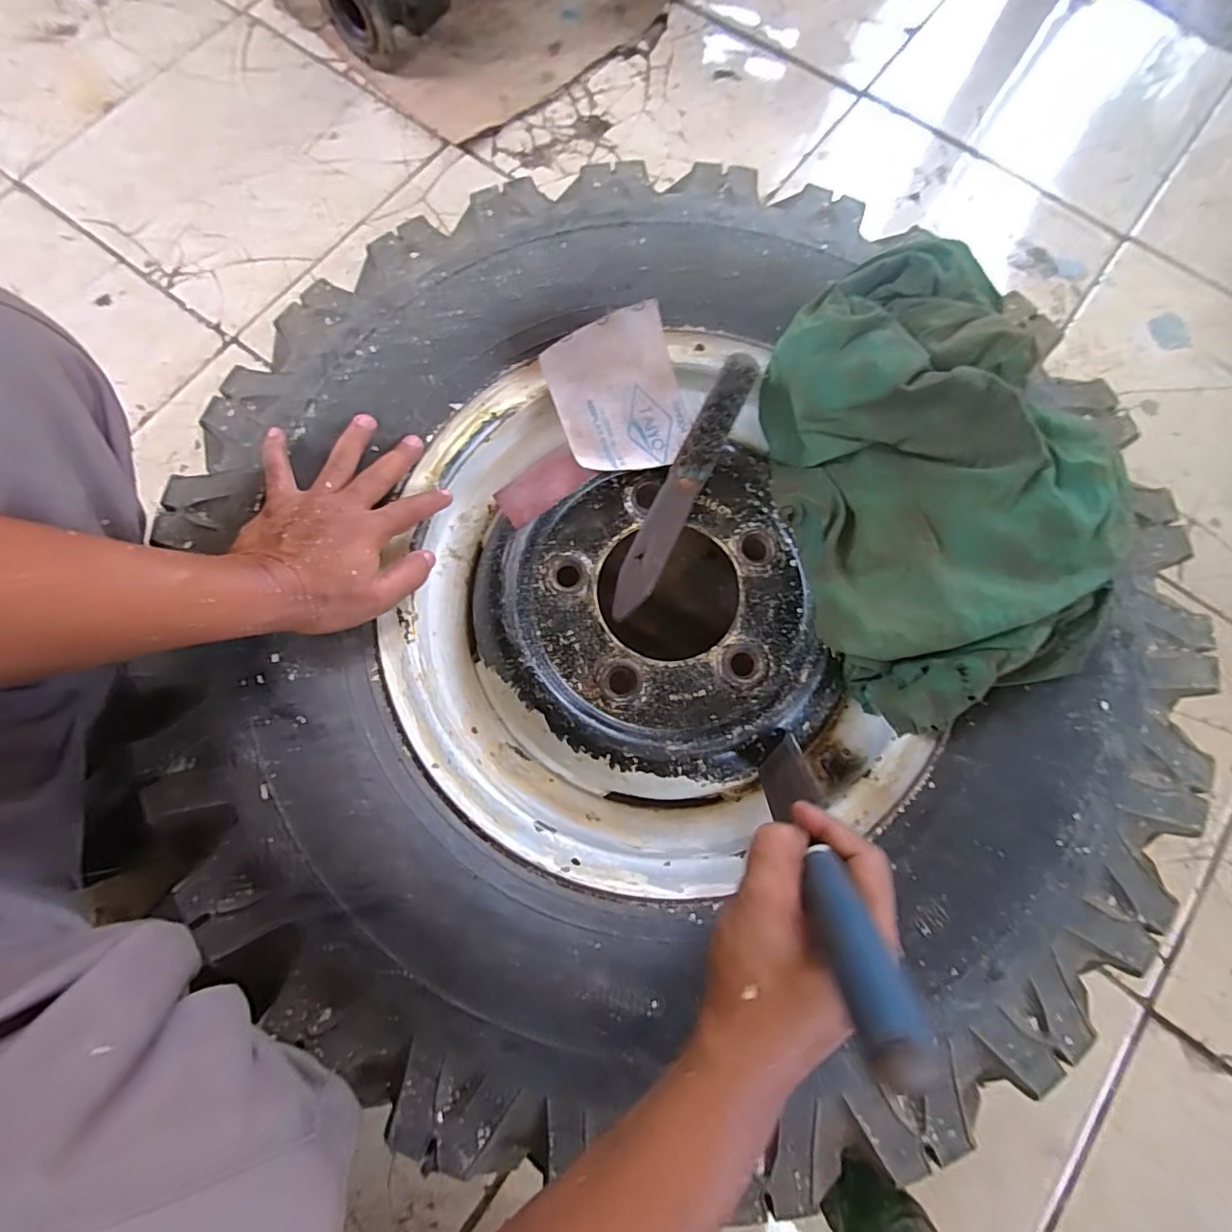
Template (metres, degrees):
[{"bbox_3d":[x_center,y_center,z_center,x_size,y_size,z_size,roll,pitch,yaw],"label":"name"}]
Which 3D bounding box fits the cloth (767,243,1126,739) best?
[{"bbox_3d":[0.227,-0.098,0.406,0.199,0.097,0.319,-15,76,-5],"label":"cloth"}]

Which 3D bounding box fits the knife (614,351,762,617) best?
[{"bbox_3d":[0.051,-0.097,0.433,0.031,0.025,0.216,27,99,6],"label":"knife"}]

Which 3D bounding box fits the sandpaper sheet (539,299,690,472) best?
[{"bbox_3d":[0.002,-0.173,0.450,0.098,0.027,0.111,-21,102,2],"label":"sandpaper sheet"}]

